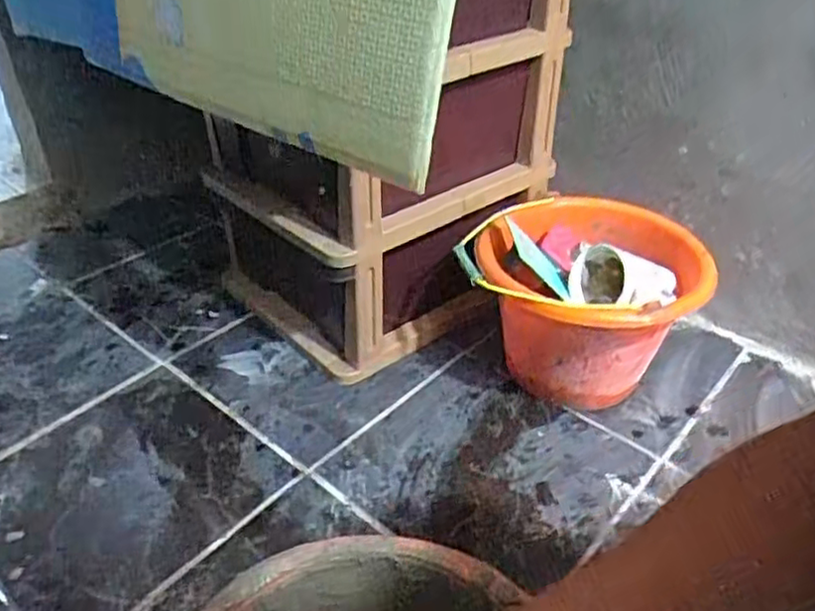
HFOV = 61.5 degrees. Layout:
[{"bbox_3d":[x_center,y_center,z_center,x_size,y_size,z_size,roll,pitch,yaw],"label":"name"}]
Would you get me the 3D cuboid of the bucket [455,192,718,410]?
[{"bbox_3d":[0.226,-0.001,0.933,0.293,0.191,0.293,0,37,0],"label":"bucket"}]

